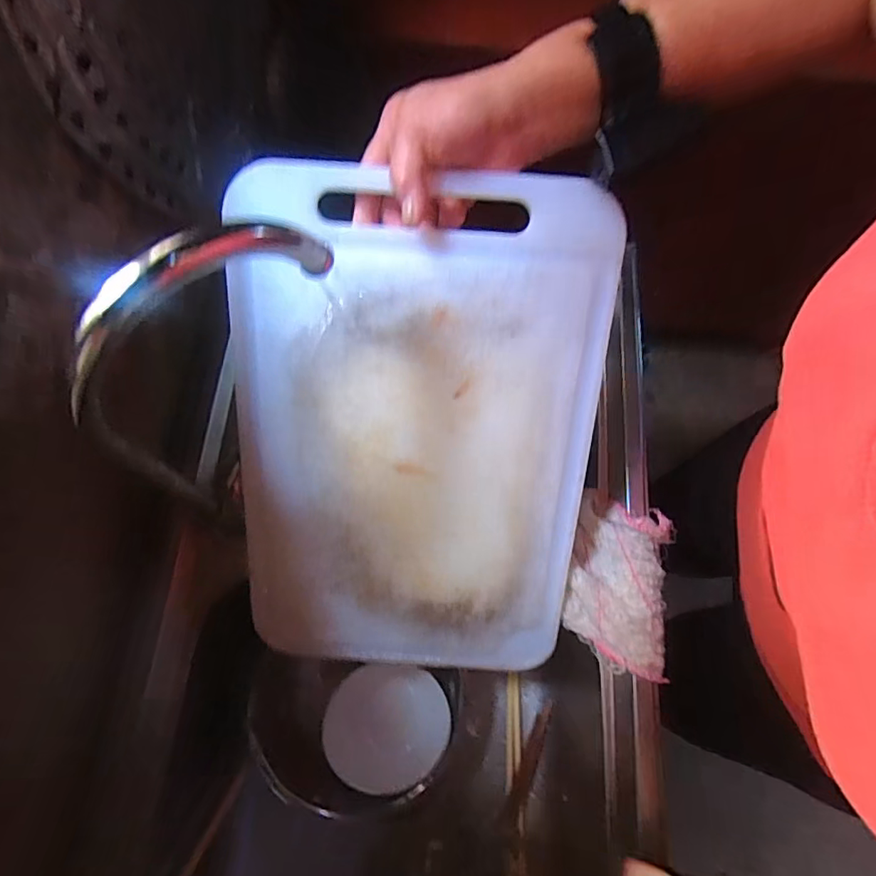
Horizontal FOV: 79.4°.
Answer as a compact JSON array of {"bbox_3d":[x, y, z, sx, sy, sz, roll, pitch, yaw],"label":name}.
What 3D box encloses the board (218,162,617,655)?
[{"bbox_3d":[-0.022,0.014,0.429,0.280,0.013,0.410,5,110,2],"label":"board"}]

